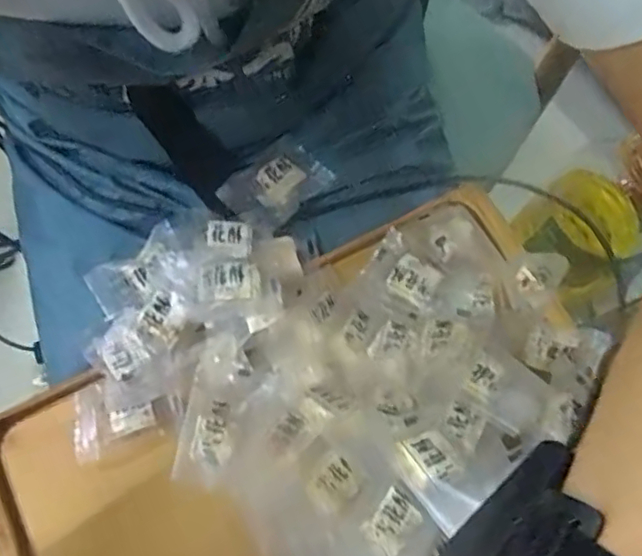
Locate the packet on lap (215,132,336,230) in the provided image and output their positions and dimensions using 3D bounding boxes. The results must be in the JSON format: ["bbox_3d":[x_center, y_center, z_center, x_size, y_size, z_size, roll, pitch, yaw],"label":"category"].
[{"bbox_3d":[-0.034,-0.068,0.460,0.073,0.009,0.049,-41,94,-14],"label":"packet on lap"}]

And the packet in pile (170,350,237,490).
[{"bbox_3d":[-0.074,0.093,0.421,0.041,0.014,0.089,9,73,1],"label":"packet in pile"}]

